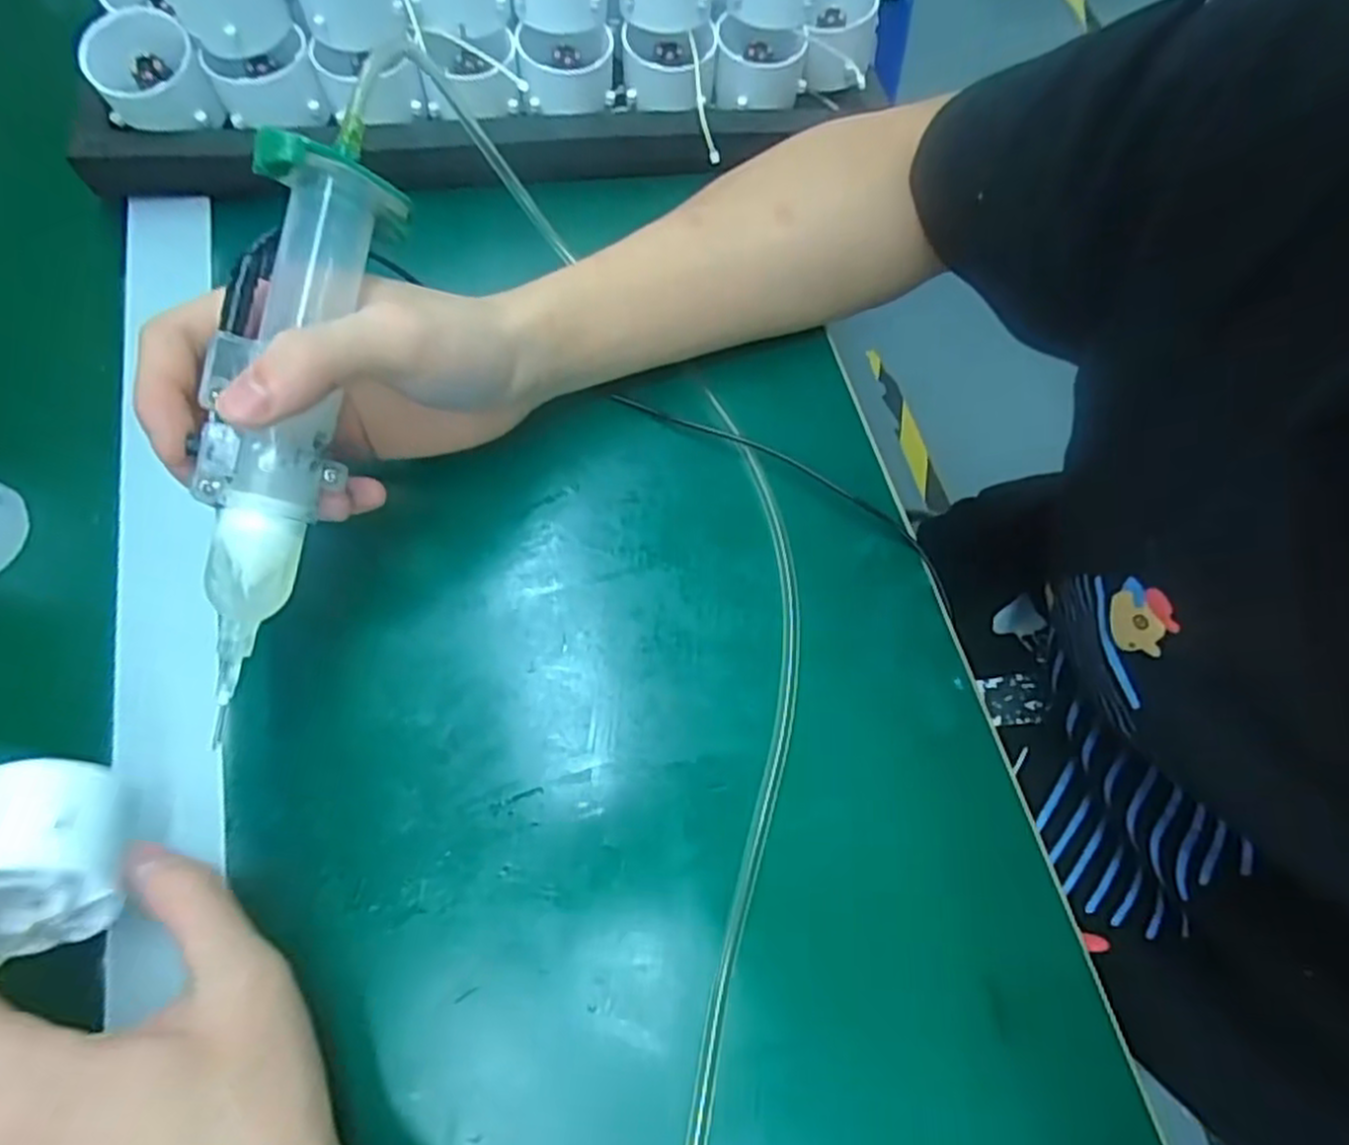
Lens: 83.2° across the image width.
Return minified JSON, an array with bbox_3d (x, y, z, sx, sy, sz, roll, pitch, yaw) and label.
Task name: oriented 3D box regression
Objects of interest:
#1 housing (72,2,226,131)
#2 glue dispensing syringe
[{"bbox_3d":[-0.260,-0.248,0.377,0.050,0.030,0.055,-24,70,-12],"label":"housing"},{"bbox_3d":[-0.129,-0.048,0.244,0.045,0.038,0.178,8,81,1],"label":"glue dispensing syringe"}]

